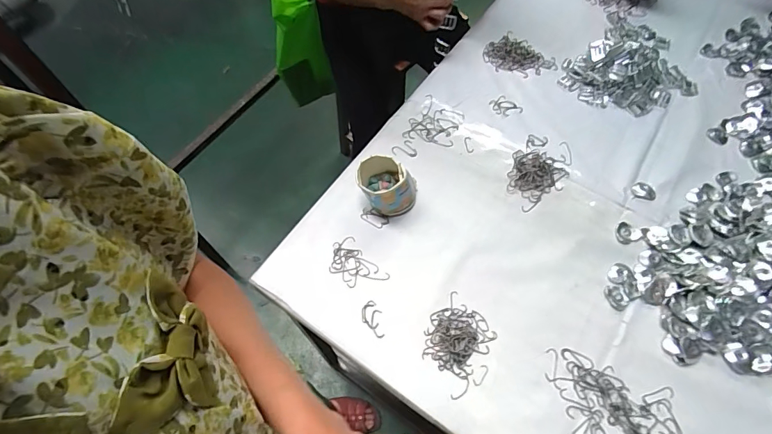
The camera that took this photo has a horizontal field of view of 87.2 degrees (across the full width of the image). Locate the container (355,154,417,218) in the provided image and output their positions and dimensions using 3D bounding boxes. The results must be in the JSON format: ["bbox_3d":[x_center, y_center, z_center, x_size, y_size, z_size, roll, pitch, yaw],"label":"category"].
[{"bbox_3d":[0.003,-0.051,0.662,0.097,0.076,0.079,-7,62,-3],"label":"container"}]

